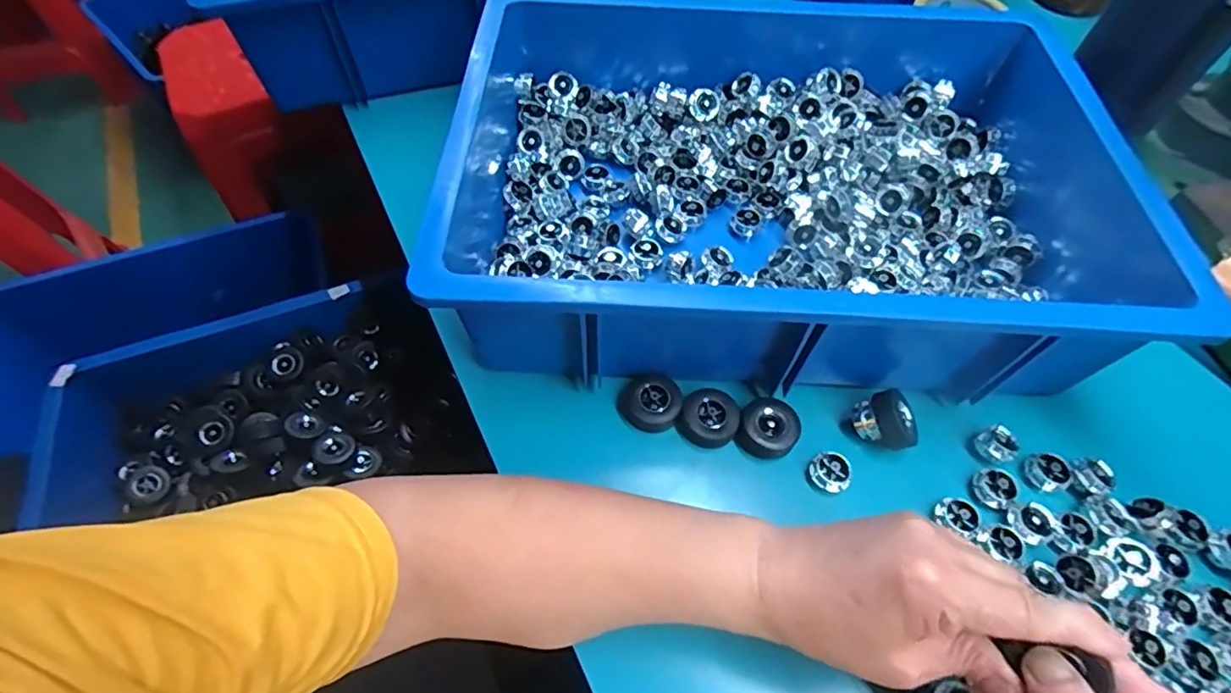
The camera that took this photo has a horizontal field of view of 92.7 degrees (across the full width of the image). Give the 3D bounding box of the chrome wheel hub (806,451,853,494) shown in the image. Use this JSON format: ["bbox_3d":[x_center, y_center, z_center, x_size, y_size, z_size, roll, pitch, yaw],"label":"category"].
[{"bbox_3d":[0.134,0.080,0.368,0.023,0.019,0.023,-1,59,1],"label":"chrome wheel hub"}]

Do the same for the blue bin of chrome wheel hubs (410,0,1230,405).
[{"bbox_3d":[0.112,-0.133,0.434,0.439,0.113,0.330,1,59,2],"label":"blue bin of chrome wheel hubs"}]

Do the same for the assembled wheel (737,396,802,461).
[{"bbox_3d":[0.099,0.054,0.383,0.037,0.027,0.037,-1,59,1],"label":"assembled wheel"}]

